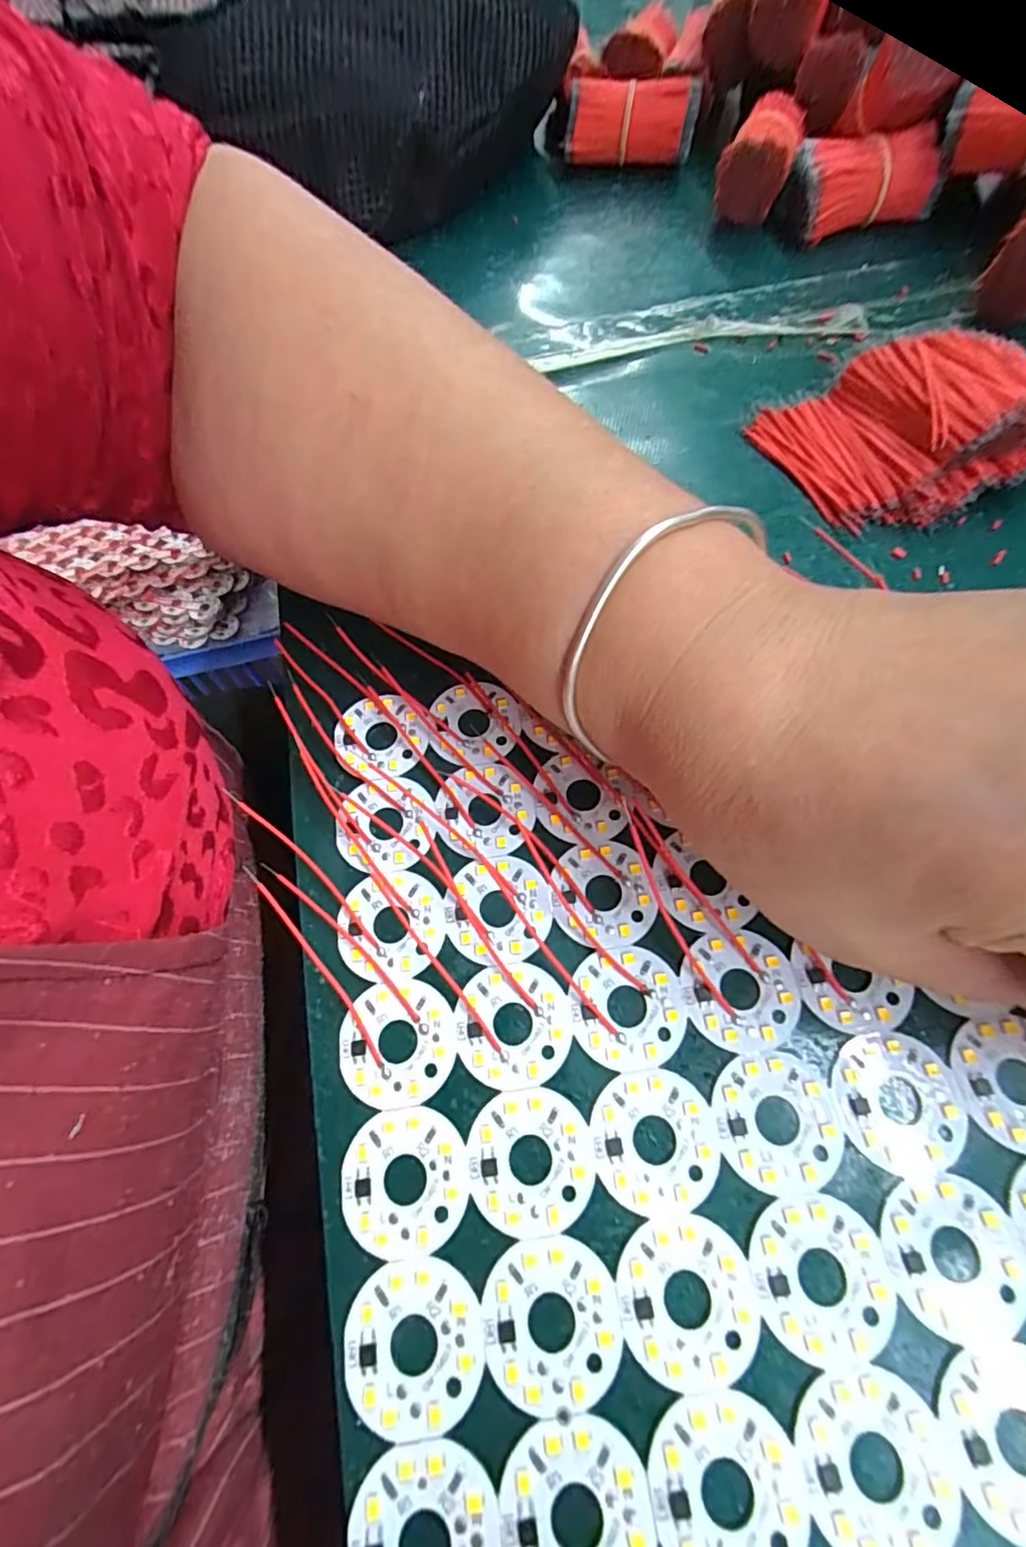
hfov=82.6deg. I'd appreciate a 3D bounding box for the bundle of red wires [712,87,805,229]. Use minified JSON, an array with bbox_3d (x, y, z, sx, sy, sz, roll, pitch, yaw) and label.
[{"bbox_3d":[0.131,-0.328,0.312,0.037,0.036,0.060,15,68,10],"label":"bundle of red wires"}]

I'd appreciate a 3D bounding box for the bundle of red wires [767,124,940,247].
[{"bbox_3d":[0.171,-0.295,0.294,0.077,0.033,0.026,-13,66,-3],"label":"bundle of red wires"}]

